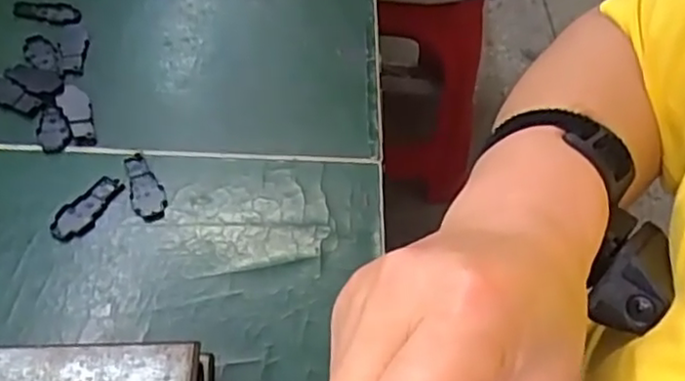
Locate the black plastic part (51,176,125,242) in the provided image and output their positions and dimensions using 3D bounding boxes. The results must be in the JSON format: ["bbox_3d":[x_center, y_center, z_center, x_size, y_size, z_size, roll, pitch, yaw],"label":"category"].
[{"bbox_3d":[-0.122,0.008,0.322,0.017,0.004,0.039,22,54,13],"label":"black plastic part"}]

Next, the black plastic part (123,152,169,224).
[{"bbox_3d":[-0.097,-0.003,0.330,0.016,0.004,0.041,-15,55,-15],"label":"black plastic part"}]

